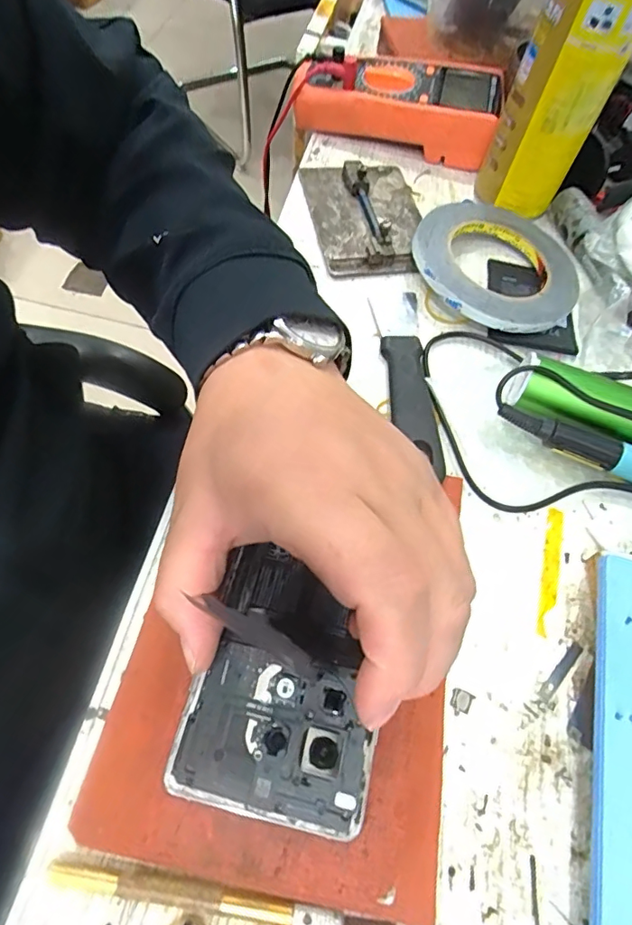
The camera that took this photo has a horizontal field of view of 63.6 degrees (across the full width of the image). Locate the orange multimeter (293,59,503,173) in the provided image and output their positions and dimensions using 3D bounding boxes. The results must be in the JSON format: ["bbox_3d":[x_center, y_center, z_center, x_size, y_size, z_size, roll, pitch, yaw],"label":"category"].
[{"bbox_3d":[0.072,-0.316,0.446,0.174,0.049,0.098,20,61,5],"label":"orange multimeter"}]

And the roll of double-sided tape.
[{"bbox_3d":[0.138,-0.148,0.376,0.133,0.013,0.120,-34,73,-29],"label":"roll of double-sided tape"}]

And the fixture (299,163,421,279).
[{"bbox_3d":[0.041,-0.197,0.404,0.087,0.022,0.129,-7,62,-10],"label":"fixture"}]

